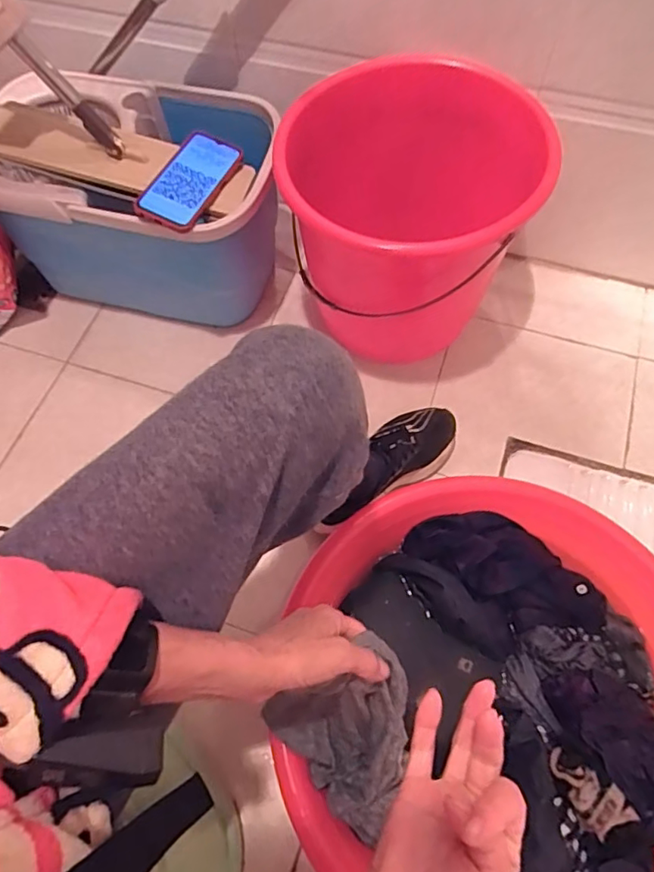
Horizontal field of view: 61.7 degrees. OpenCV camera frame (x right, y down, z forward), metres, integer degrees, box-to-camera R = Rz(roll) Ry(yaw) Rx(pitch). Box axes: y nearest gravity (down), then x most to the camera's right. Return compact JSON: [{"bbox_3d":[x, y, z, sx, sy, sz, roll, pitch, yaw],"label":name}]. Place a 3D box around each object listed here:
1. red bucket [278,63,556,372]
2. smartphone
[{"bbox_3d":[0.112,-0.304,0.791,0.324,0.281,0.317,0,64,1],"label":"red bucket"},{"bbox_3d":[-0.181,-0.340,0.727,0.084,0.018,0.164,23,67,2],"label":"smartphone"}]

